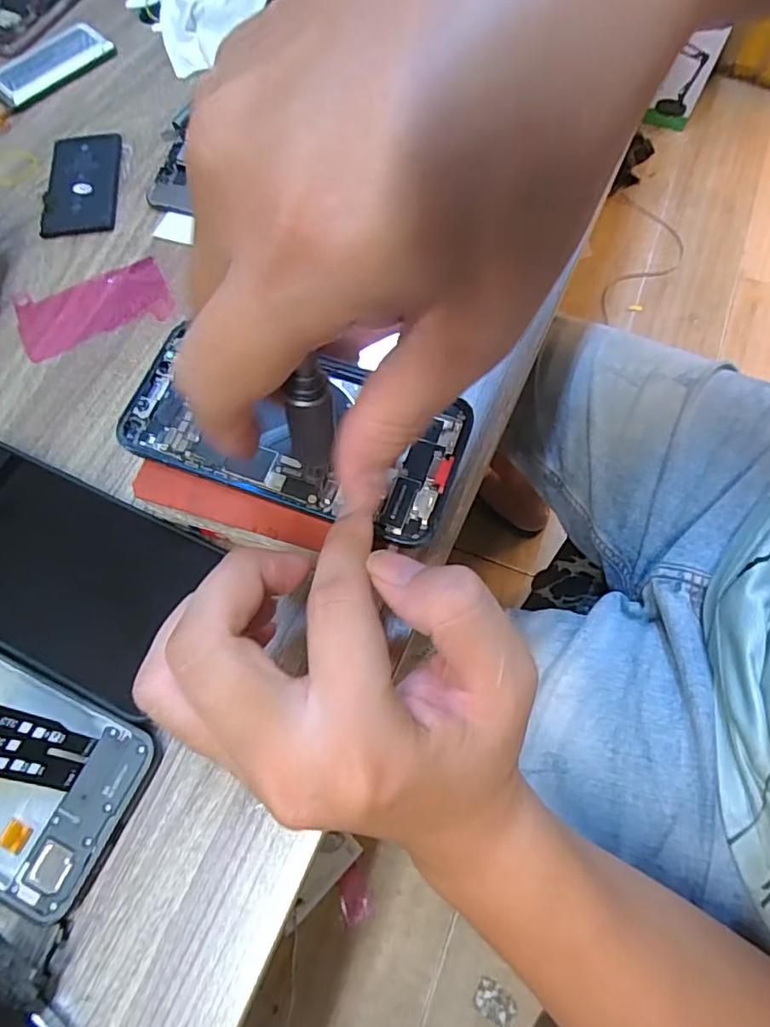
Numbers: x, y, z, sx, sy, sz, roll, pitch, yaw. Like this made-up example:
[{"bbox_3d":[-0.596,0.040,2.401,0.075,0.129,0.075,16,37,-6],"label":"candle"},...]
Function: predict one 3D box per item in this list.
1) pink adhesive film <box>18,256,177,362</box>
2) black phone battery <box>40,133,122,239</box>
[{"bbox_3d":[-0.169,-0.120,0.329,0.087,0.005,0.047,-19,69,-6],"label":"pink adhesive film"},{"bbox_3d":[-0.196,-0.214,0.364,0.046,0.005,0.085,-7,69,-1],"label":"black phone battery"}]

